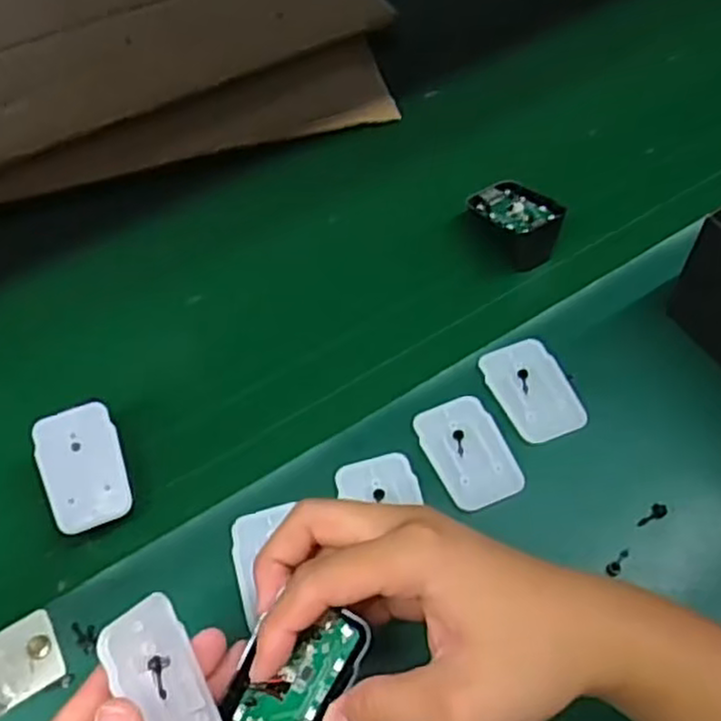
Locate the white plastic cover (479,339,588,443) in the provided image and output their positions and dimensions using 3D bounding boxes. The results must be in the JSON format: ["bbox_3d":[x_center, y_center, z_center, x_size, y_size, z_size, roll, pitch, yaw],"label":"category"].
[{"bbox_3d":[0.105,0.017,0.445,0.045,0.005,0.071,-17,57,-7],"label":"white plastic cover"}]

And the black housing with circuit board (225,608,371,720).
[{"bbox_3d":[-0.027,0.132,0.300,0.042,0.005,0.067,25,79,12],"label":"black housing with circuit board"}]

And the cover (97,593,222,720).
[{"bbox_3d":[-0.072,0.126,0.276,0.004,0.042,0.068,-25,91,23],"label":"cover"}]

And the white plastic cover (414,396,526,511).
[{"bbox_3d":[0.062,0.053,0.423,0.044,0.005,0.070,-20,57,-9],"label":"white plastic cover"}]

